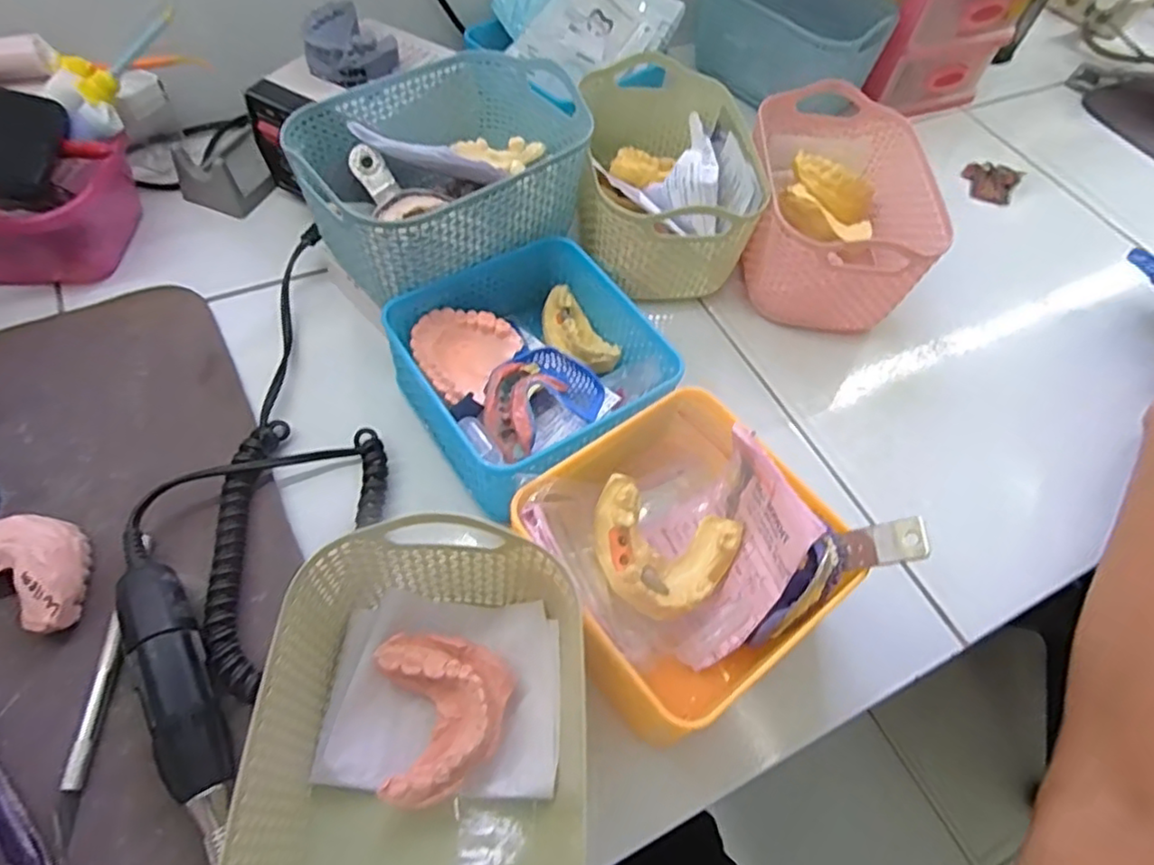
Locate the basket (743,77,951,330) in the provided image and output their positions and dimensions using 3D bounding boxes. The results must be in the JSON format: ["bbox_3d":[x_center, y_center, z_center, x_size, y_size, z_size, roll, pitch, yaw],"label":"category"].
[{"bbox_3d":[0.183,-0.164,0.466,0.119,0.075,0.179,8,57,0],"label":"basket"}]

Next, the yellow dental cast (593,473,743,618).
[{"bbox_3d":[0.043,0.059,0.310,0.071,0.027,0.057,13,57,3],"label":"yellow dental cast"}]

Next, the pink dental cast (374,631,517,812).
[{"bbox_3d":[-0.064,0.126,0.283,0.061,0.026,0.068,15,57,5],"label":"pink dental cast"}]

